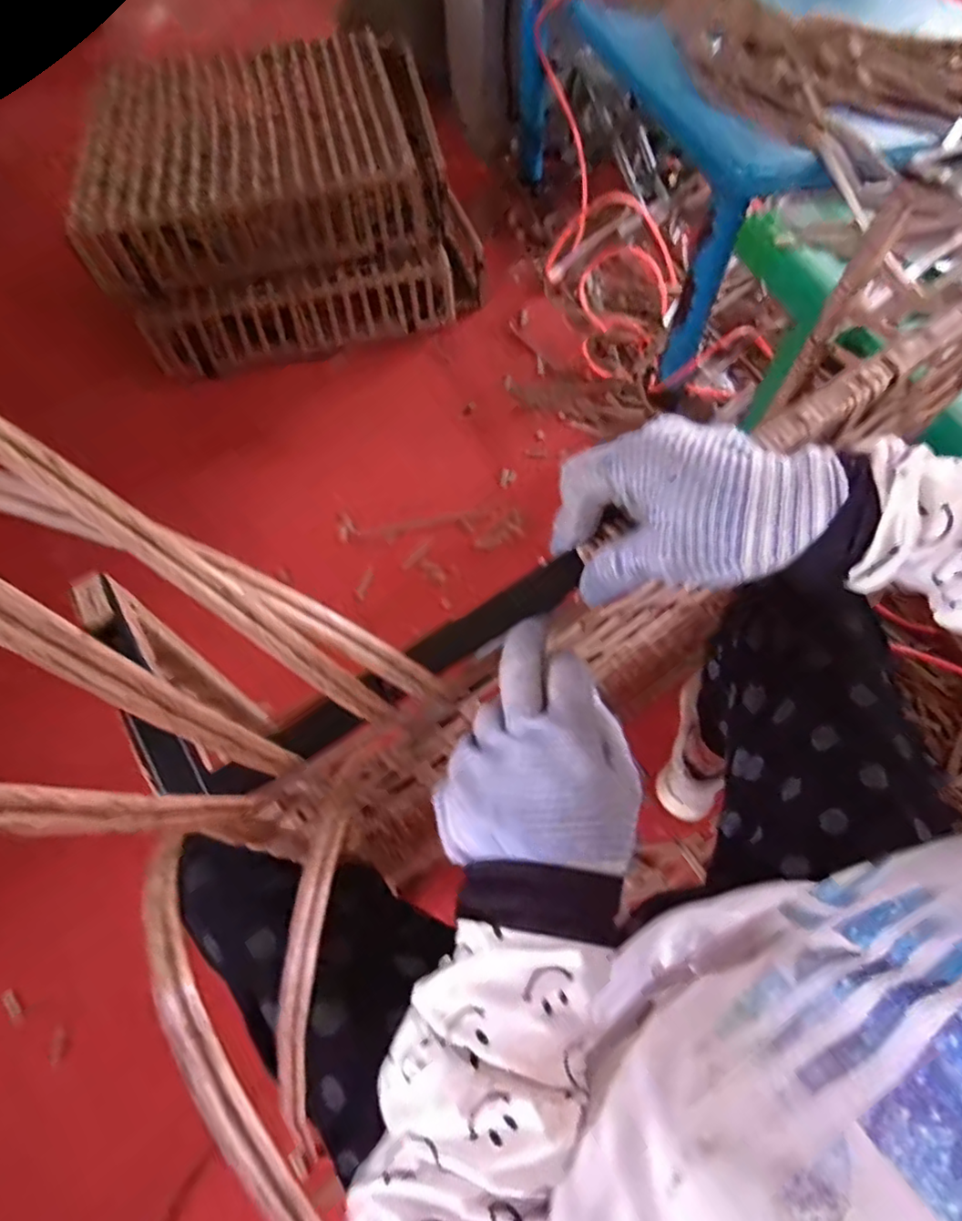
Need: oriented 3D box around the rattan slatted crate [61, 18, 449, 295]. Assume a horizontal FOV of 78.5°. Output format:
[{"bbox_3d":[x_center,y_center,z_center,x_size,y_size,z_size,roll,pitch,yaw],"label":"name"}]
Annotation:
[{"bbox_3d":[-0.466,-0.993,1.285,0.714,0.165,0.617,-9,62,-3],"label":"rattan slatted crate"}]

